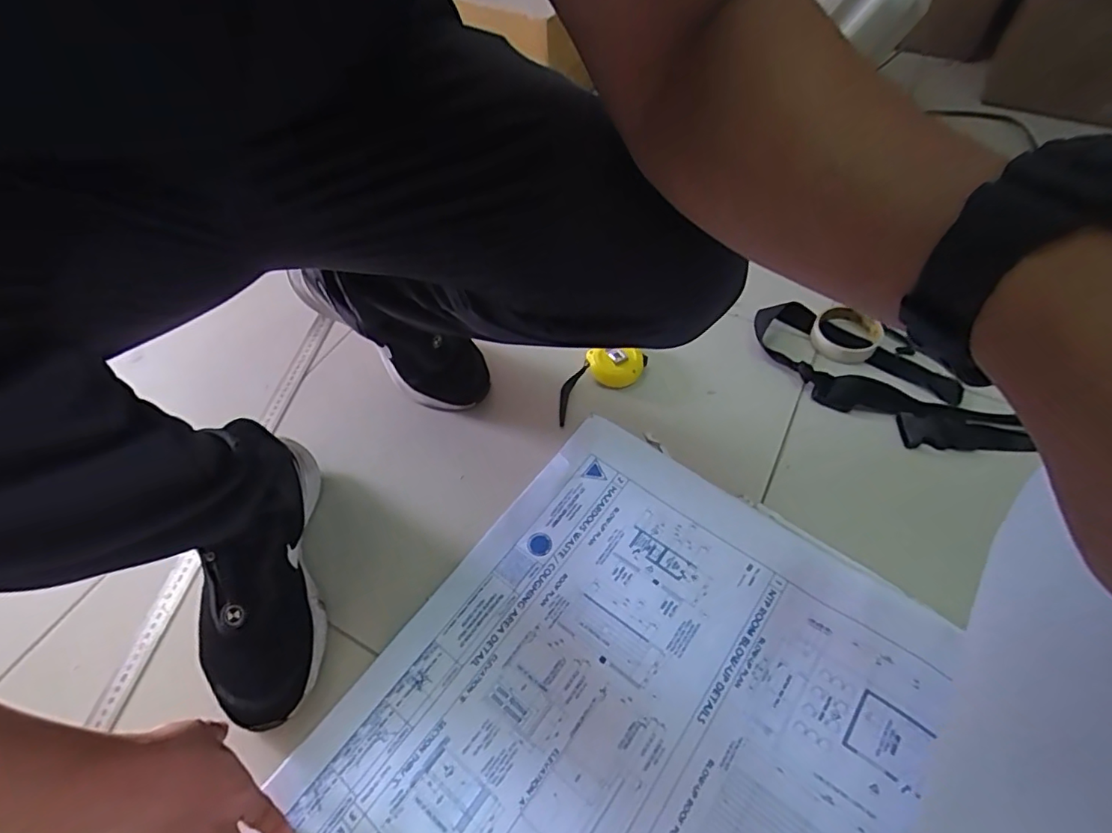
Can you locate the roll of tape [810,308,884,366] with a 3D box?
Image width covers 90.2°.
[{"bbox_3d":[0.382,-0.109,0.729,0.082,0.027,0.087,-2,54,3],"label":"roll of tape"}]

